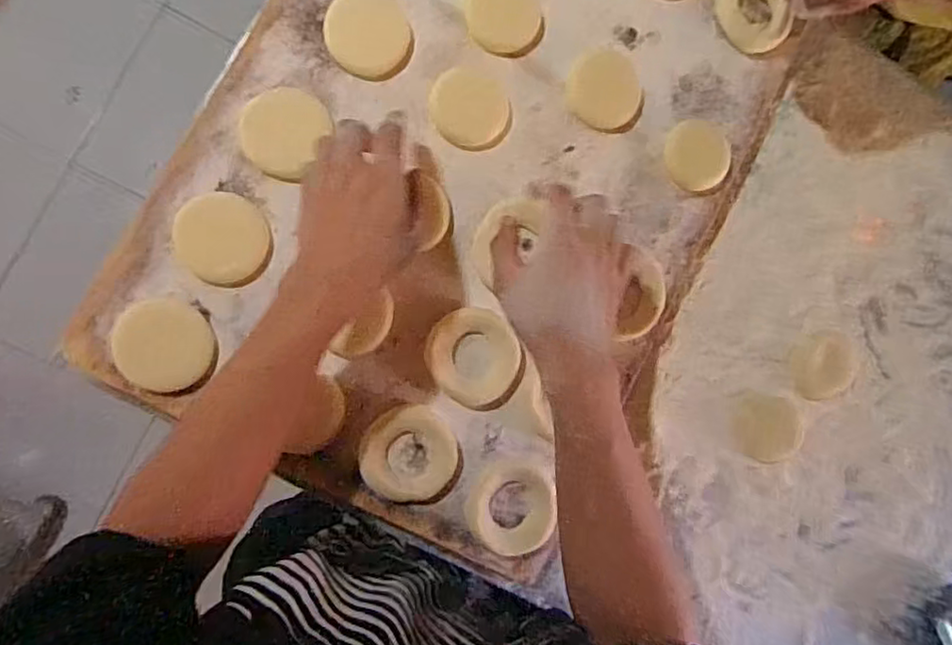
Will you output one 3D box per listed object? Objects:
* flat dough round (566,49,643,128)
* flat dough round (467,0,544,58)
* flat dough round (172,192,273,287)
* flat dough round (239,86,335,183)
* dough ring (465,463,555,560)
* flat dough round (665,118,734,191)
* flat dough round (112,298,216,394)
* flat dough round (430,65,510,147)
[{"bbox_3d":[0.115,-0.208,0.555,0.066,0.004,0.069,0,88,-10],"label":"flat dough round"},{"bbox_3d":[0.026,-0.266,0.543,0.063,0.004,0.069,0,88,-10],"label":"flat dough round"},{"bbox_3d":[-0.200,-0.065,0.498,0.068,0.017,0.070,0,88,-10],"label":"flat dough round"},{"bbox_3d":[-0.157,-0.157,0.511,0.064,0.012,0.073,39,83,-7],"label":"flat dough round"},{"bbox_3d":[0.033,0.161,0.543,0.081,0.016,0.076,0,88,-10],"label":"dough ring"},{"bbox_3d":[0.202,-0.152,0.571,0.061,0.007,0.061,0,94,-6],"label":"flat dough round"},{"bbox_3d":[-0.242,0.019,0.486,0.071,0.010,0.070,0,88,-10],"label":"flat dough round"},{"bbox_3d":[-0.005,-0.185,0.536,0.066,0.004,0.063,21,85,-9],"label":"flat dough round"}]

